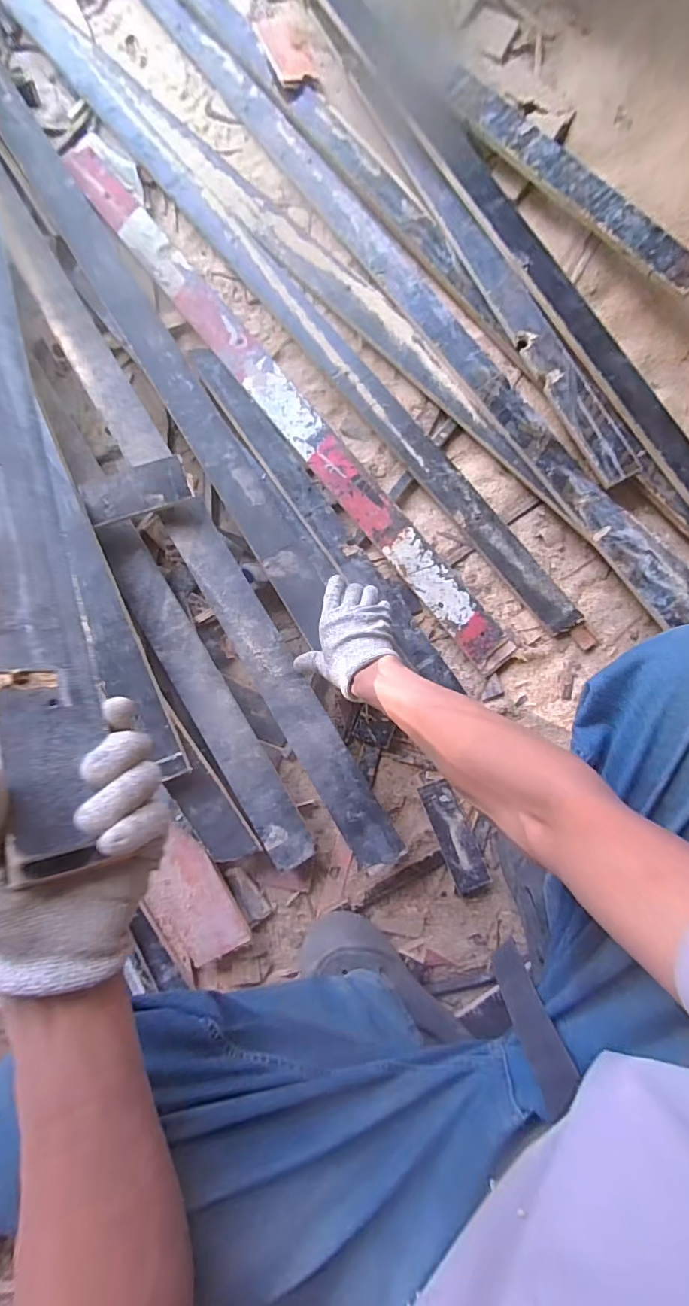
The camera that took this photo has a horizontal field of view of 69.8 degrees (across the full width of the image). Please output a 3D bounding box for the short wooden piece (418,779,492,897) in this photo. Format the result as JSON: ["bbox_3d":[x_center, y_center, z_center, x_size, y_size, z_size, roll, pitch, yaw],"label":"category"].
[{"bbox_3d":[0.156,0.259,0.702,0.048,0.033,0.155,-22,81,2],"label":"short wooden piece"}]

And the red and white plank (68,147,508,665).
[{"bbox_3d":[-0.102,-0.389,0.742,0.053,0.014,0.999,-38,84,3],"label":"red and white plank"}]

